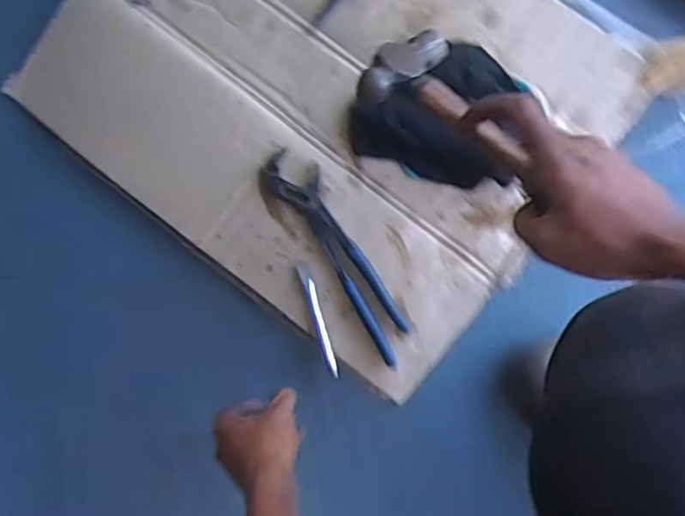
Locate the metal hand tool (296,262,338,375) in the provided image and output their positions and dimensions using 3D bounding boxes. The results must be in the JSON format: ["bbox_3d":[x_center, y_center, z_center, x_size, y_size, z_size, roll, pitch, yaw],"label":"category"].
[{"bbox_3d":[-0.025,0.069,0.675,0.014,0.011,0.130,-16,89,8],"label":"metal hand tool"}]

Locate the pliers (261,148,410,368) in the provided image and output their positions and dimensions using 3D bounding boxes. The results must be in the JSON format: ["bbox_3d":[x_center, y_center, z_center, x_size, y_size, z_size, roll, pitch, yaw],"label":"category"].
[{"bbox_3d":[-0.002,-0.005,0.668,0.052,0.013,0.254,-34,87,7],"label":"pliers"}]

